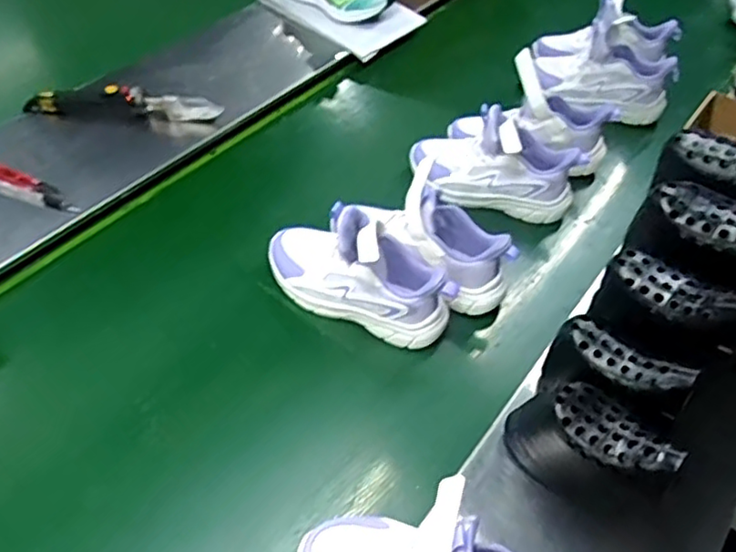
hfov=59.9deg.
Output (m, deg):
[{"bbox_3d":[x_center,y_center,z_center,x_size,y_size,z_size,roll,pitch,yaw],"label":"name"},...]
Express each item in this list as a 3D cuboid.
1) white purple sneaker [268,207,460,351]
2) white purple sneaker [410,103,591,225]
[{"bbox_3d":[-0.011,-0.012,0.757,0.236,0.121,0.081,22,50,13],"label":"white purple sneaker"},{"bbox_3d":[0.180,-0.161,0.910,0.234,0.134,0.093,20,50,11],"label":"white purple sneaker"}]

